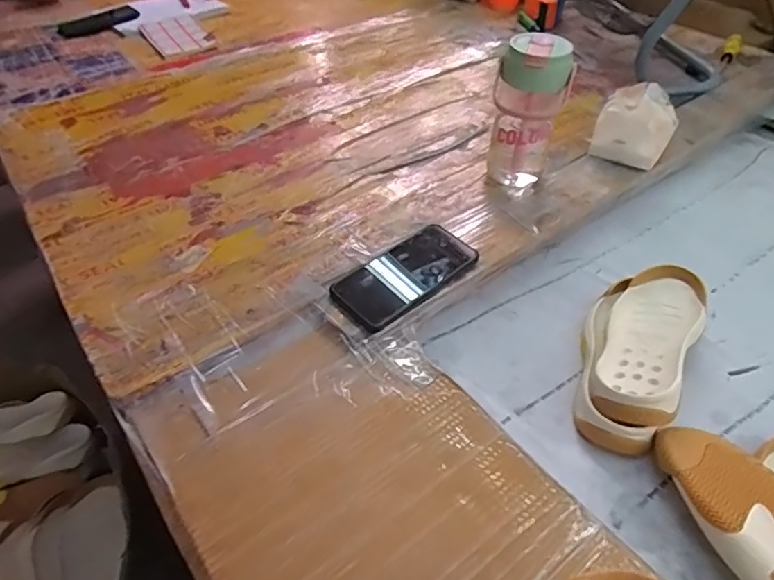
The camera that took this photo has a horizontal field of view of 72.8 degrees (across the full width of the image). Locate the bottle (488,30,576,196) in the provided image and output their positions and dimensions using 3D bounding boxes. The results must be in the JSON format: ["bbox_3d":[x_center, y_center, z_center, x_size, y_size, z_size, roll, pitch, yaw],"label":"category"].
[{"bbox_3d":[0.184,-0.228,0.698,0.085,0.189,0.076,13,45,13],"label":"bottle"}]

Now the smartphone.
[{"bbox_3d":[0.022,-0.020,0.589,0.164,0.011,0.077,-34,61,-26],"label":"smartphone"}]

